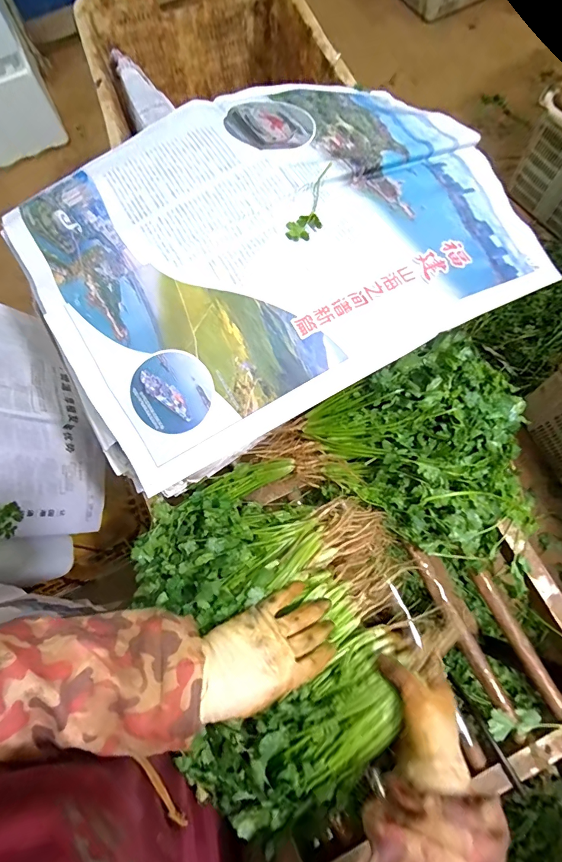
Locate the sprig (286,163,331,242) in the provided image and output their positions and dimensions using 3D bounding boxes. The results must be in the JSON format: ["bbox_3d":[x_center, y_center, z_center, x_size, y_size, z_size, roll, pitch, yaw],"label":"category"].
[{"bbox_3d":[0.036,-0.223,0.397,0.027,0.006,0.100,26,75,10],"label":"sprig"}]

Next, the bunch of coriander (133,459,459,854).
[{"bbox_3d":[0.013,0.217,0.466,0.312,0.124,0.381,-24,73,-5],"label":"bunch of coriander"}]

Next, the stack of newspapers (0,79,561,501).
[{"bbox_3d":[0.010,-0.207,0.431,0.528,0.079,0.360,-30,74,-7],"label":"stack of newspapers"}]

